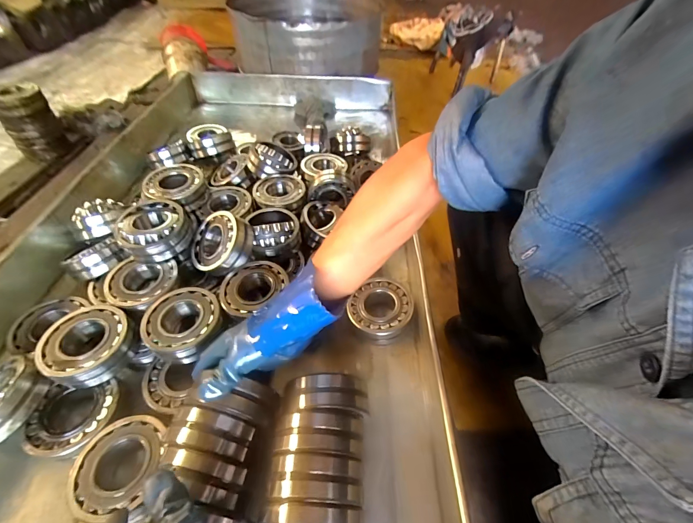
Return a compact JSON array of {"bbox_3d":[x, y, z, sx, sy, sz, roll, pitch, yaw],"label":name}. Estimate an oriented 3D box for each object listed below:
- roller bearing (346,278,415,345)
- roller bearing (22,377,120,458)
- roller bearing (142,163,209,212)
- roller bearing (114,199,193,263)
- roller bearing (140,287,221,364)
[{"bbox_3d":[0.059,0.088,0.562,0.110,0.055,0.114,1,50,-1],"label":"roller bearing"},{"bbox_3d":[-0.384,0.225,0.441,0.101,0.047,0.096,0,50,-1],"label":"roller bearing"},{"bbox_3d":[-0.362,-0.157,0.656,0.120,0.045,0.117,-10,51,-10],"label":"roller bearing"},{"bbox_3d":[-0.356,-0.059,0.575,0.111,0.061,0.122,-15,52,-14],"label":"roller bearing"},{"bbox_3d":[-0.261,0.099,0.495,0.112,0.034,0.116,1,50,-1],"label":"roller bearing"}]

